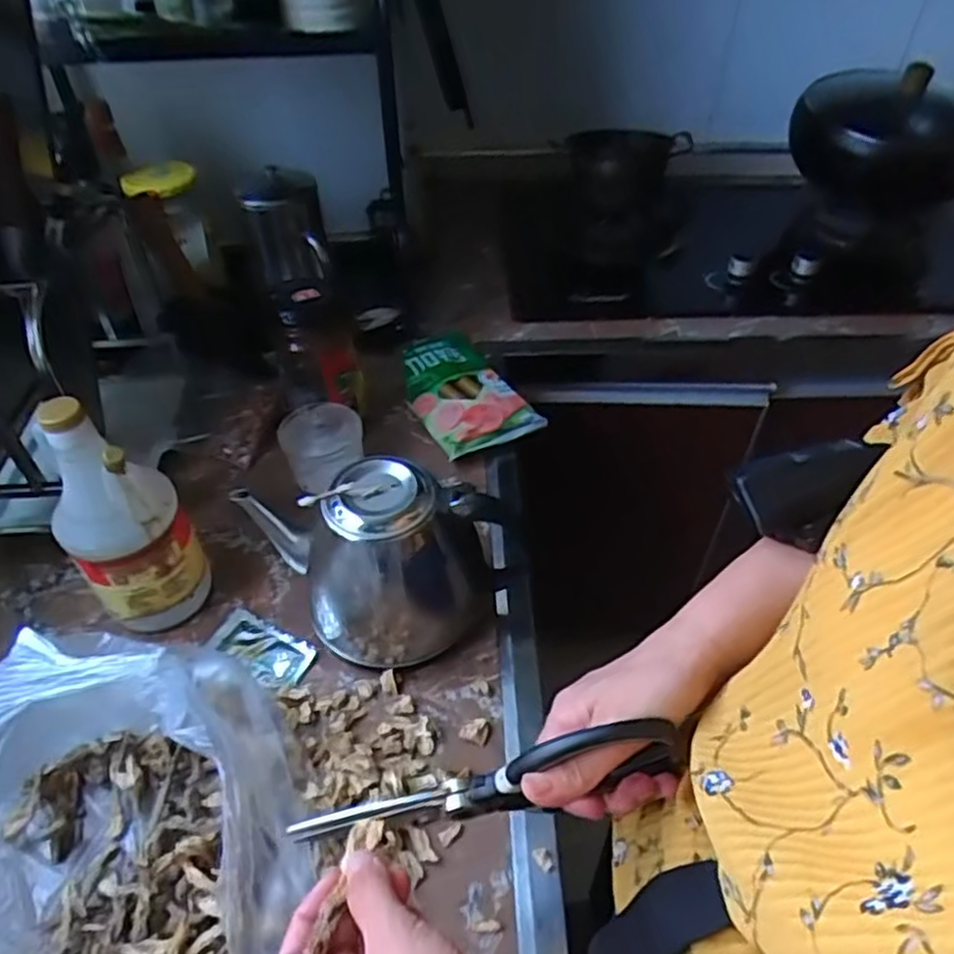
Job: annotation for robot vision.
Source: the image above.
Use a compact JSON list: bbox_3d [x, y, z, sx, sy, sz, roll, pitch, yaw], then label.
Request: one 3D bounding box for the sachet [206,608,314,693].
[{"bbox_3d":[-0.181,0.143,0.580,0.088,0.014,0.047,22,49,20],"label":"sachet"}]

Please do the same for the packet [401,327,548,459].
[{"bbox_3d":[-0.023,-0.105,0.798,0.113,0.033,0.207,-20,48,-18],"label":"packet"}]

